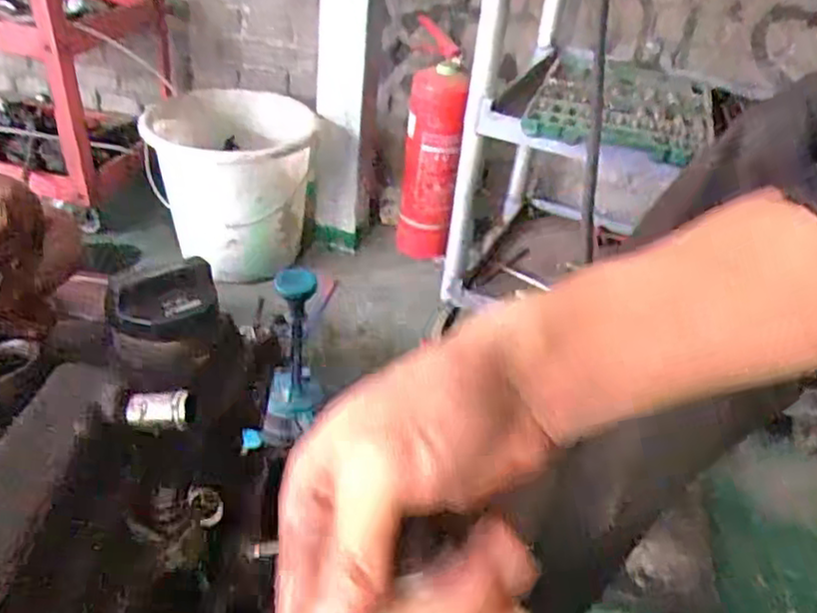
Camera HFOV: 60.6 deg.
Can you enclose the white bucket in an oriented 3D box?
[{"bbox_3d":[-0.363,-0.228,1.431,0.313,0.308,0.307,4,34,-5],"label":"white bucket"}]

